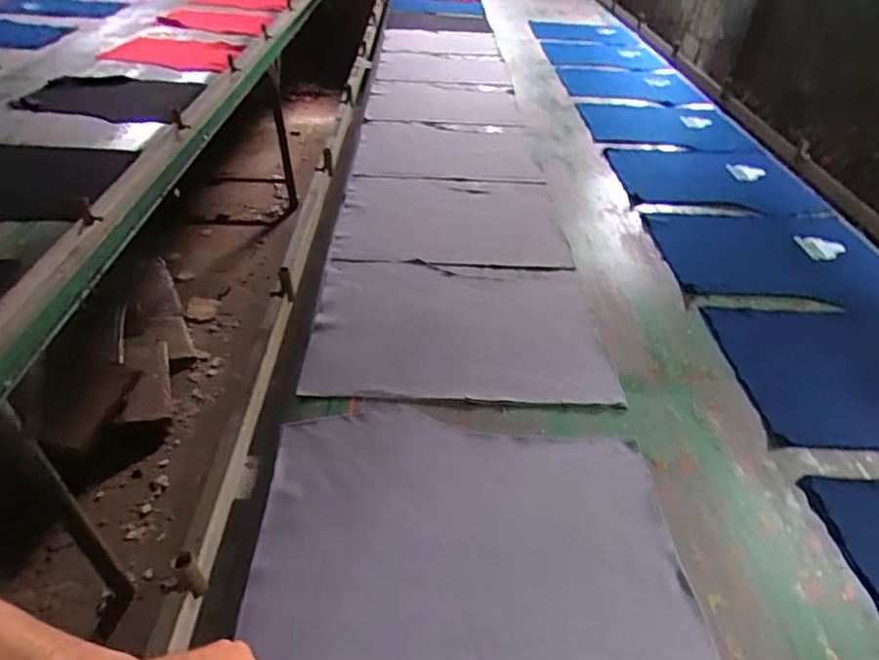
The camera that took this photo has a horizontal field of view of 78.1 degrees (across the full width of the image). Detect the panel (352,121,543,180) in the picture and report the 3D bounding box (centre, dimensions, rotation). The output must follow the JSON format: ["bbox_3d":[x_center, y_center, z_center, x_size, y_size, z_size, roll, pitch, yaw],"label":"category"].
[{"bbox_3d":[0.018,-0.506,1.520,0.484,0.023,0.366,0,41,-3],"label":"panel"}]

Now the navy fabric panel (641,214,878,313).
[{"bbox_3d":[0.709,-0.160,1.148,0.490,0.019,0.344,4,41,2],"label":"navy fabric panel"}]

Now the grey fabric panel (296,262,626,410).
[{"bbox_3d":[0.031,-0.011,0.931,0.475,0.013,0.345,2,41,-1],"label":"grey fabric panel"}]

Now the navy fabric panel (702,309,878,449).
[{"bbox_3d":[0.722,0.079,0.875,0.464,0.013,0.342,3,41,0],"label":"navy fabric panel"}]

